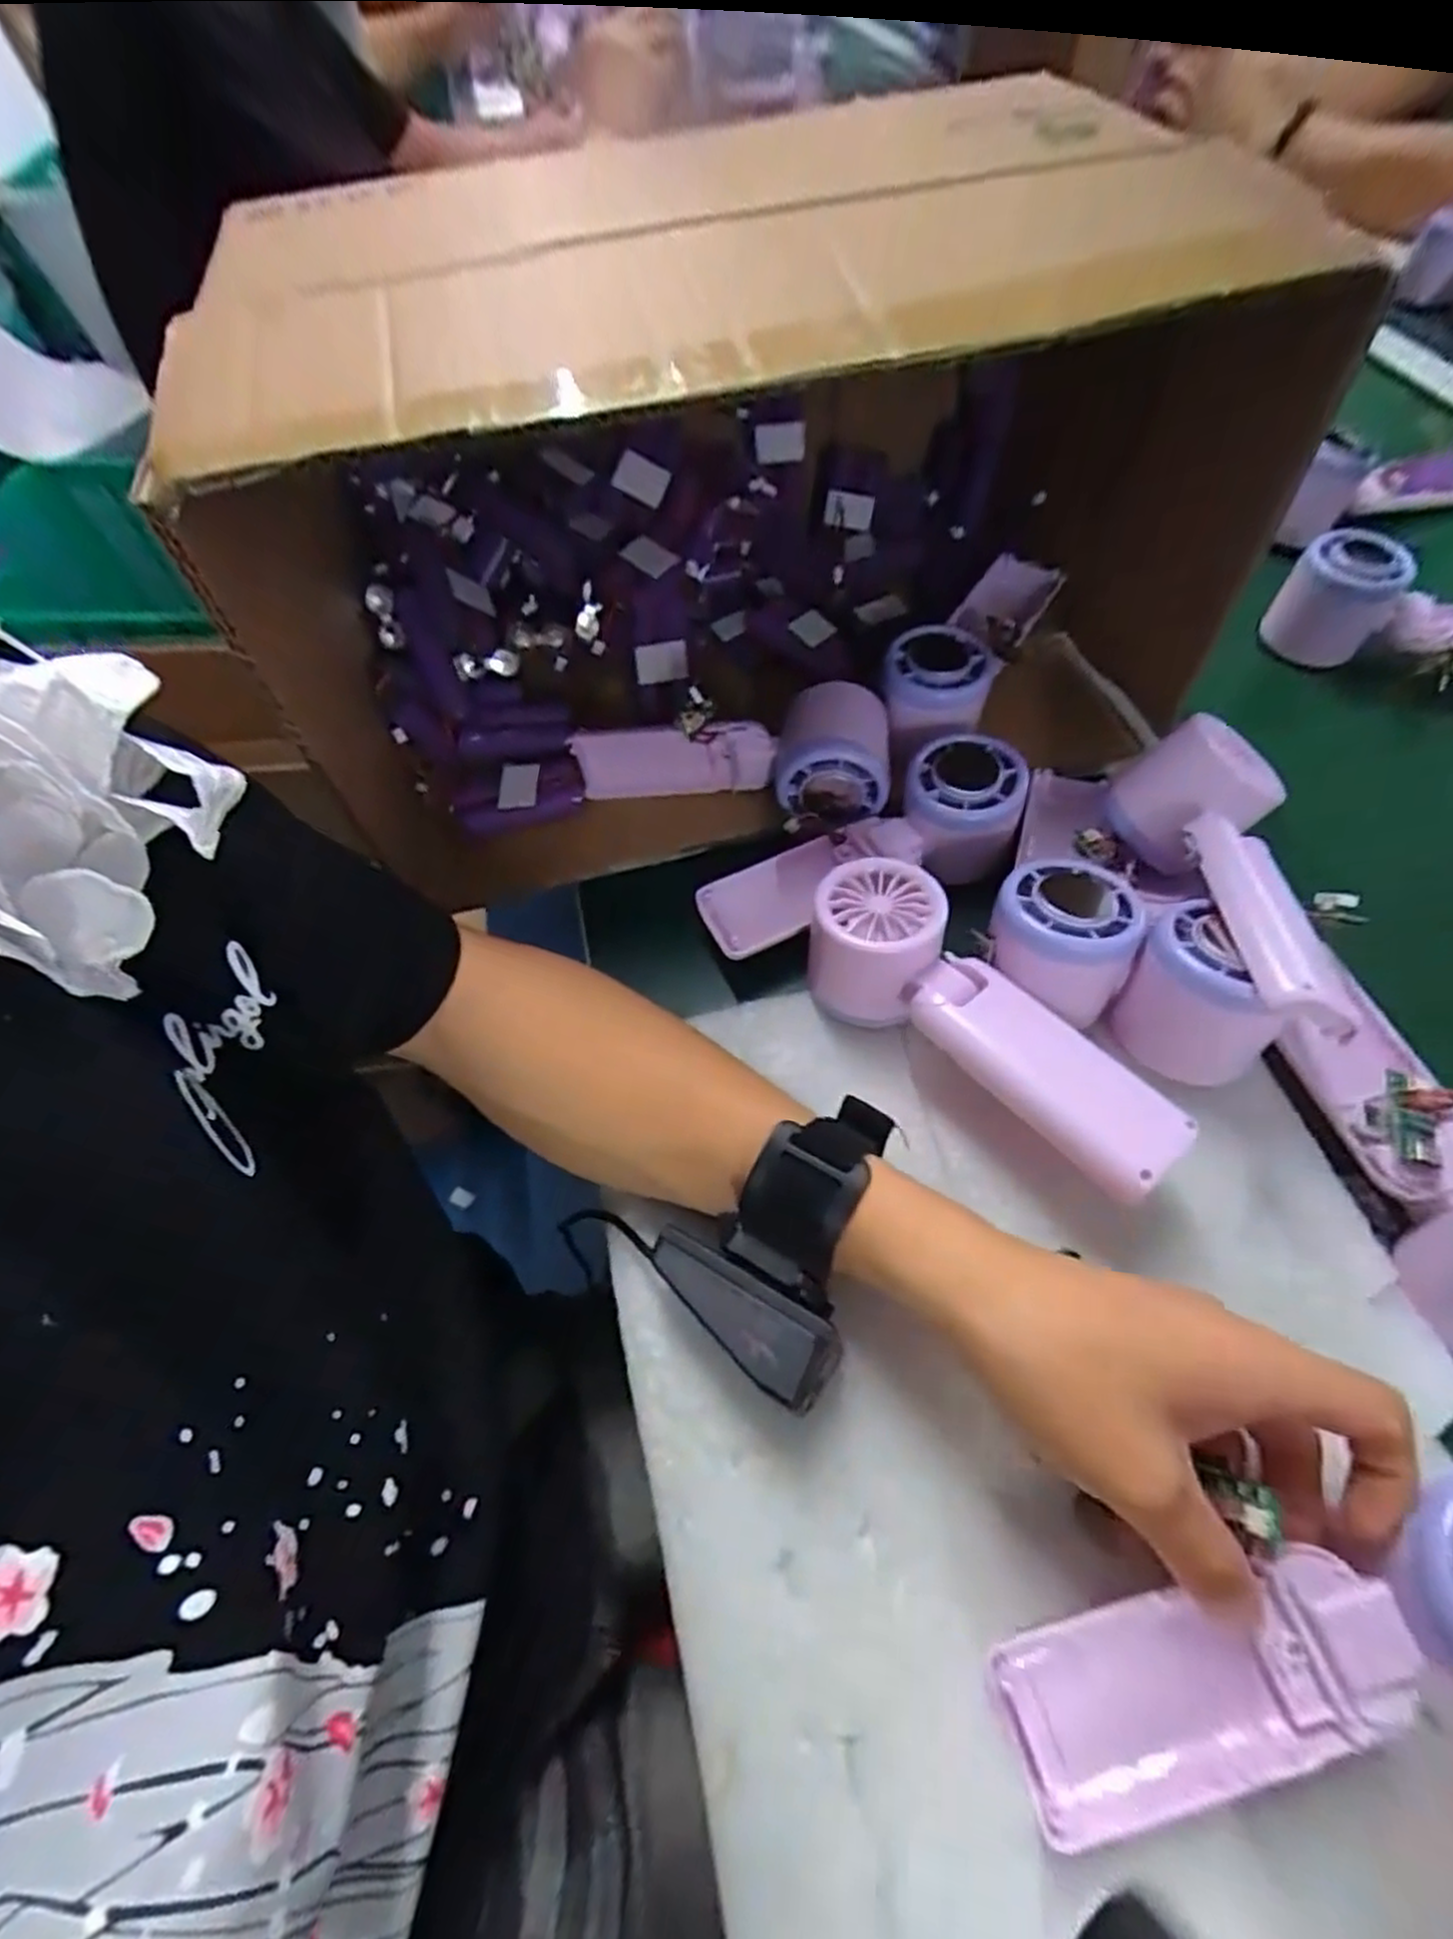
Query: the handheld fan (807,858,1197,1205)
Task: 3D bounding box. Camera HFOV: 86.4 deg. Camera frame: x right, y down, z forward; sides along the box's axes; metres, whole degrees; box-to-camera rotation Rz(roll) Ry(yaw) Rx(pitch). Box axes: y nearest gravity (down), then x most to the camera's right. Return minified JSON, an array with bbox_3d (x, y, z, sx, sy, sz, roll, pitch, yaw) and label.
[{"bbox_3d":[0.102,0.023,0.315,0.055,0.055,0.164,-40,61,-20],"label":"handheld fan"}]

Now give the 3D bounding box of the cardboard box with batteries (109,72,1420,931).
[{"bbox_3d":[0.041,-0.242,0.409,0.494,0.229,0.257,-17,56,-6],"label":"cardboard box with batteries"}]

